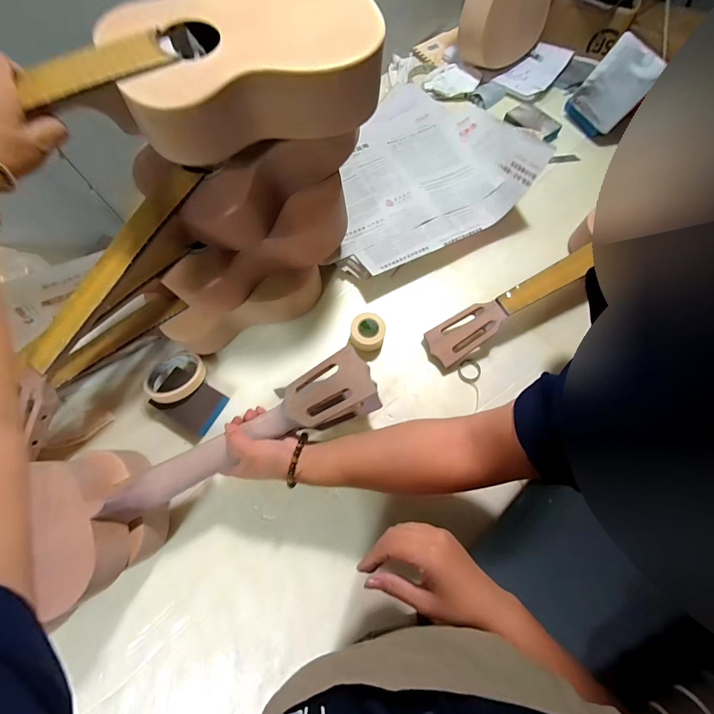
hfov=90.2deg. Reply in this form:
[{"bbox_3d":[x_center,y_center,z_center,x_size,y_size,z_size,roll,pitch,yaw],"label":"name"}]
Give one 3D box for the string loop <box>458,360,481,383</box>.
[{"bbox_3d":[0.180,0.023,0.570,0.038,0.008,0.037,0,71,0],"label":"string loop"}]

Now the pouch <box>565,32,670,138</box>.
[{"bbox_3d":[0.502,-0.526,0.701,0.023,0.143,0.116,-26,76,-31],"label":"pouch"}]

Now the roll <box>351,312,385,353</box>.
[{"bbox_3d":[0.019,-0.040,0.581,0.053,0.039,0.052,0,71,0],"label":"roll"}]

